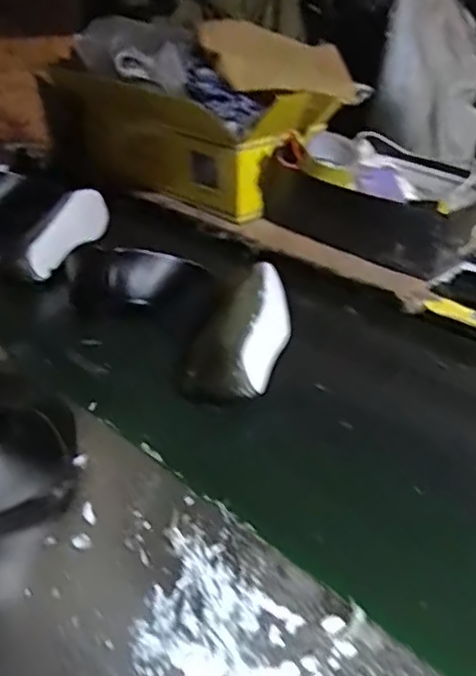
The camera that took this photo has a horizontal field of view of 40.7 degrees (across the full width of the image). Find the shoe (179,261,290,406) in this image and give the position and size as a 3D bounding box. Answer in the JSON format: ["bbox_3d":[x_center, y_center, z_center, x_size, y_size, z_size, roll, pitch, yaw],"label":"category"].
[{"bbox_3d":[0.003,-0.007,0.758,0.089,0.084,0.214,11,33,12],"label":"shoe"}]

